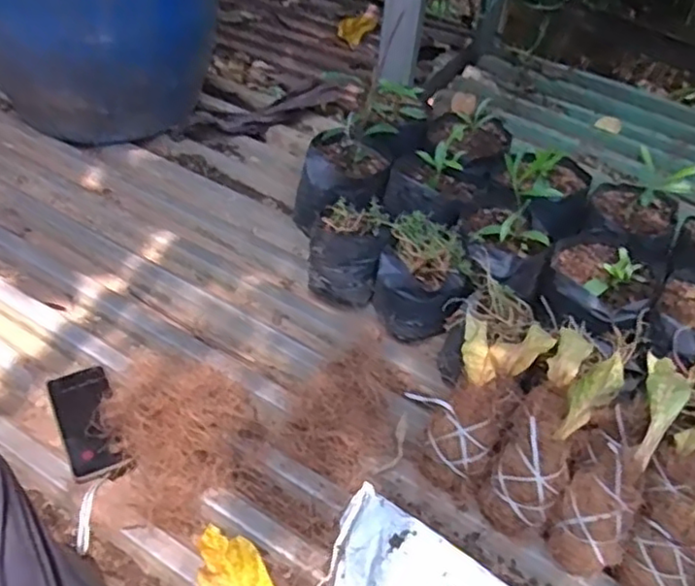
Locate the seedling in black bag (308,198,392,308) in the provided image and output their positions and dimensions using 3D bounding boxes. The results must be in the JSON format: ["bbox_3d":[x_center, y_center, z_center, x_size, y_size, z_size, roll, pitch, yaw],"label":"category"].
[{"bbox_3d":[0.001,-0.060,1.058,0.114,0.144,0.106,3,48,-4],"label":"seedling in black bag"}]

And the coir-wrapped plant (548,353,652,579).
[{"bbox_3d":[0.324,0.195,0.783,0.081,0.104,0.285,29,82,20],"label":"coir-wrapped plant"}]

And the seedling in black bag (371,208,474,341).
[{"bbox_3d":[0.110,-0.017,1.015,0.137,0.141,0.128,24,50,15],"label":"seedling in black bag"}]

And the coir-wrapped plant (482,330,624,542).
[{"bbox_3d":[0.234,0.168,0.787,0.085,0.122,0.247,27,89,18],"label":"coir-wrapped plant"}]

